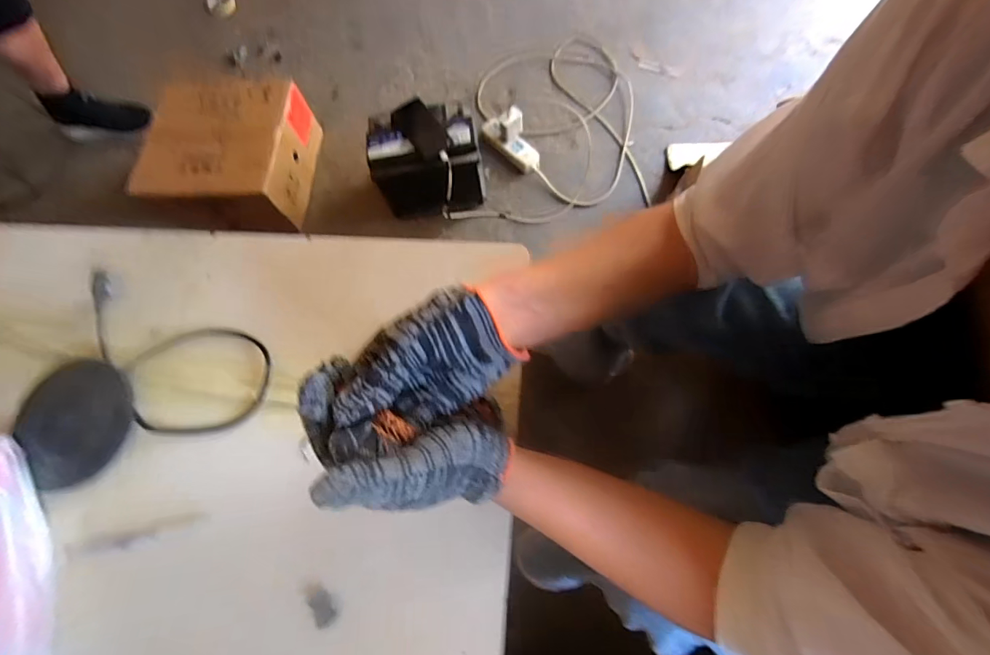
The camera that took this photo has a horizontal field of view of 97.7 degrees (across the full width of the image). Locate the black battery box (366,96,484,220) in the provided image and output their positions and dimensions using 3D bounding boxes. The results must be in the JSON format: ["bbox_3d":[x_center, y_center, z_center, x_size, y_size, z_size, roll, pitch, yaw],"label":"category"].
[{"bbox_3d":[-0.152,-0.375,0.989,0.230,0.185,0.191,-12,70,1],"label":"black battery box"}]

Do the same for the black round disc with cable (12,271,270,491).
[{"bbox_3d":[-0.404,0.079,0.485,0.256,0.015,0.220,21,73,8],"label":"black round disc with cable"}]

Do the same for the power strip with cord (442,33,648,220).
[{"bbox_3d":[0.119,-0.514,1.067,0.460,0.063,0.509,-4,71,4],"label":"power strip with cord"}]

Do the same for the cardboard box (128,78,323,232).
[{"bbox_3d":[-0.620,-0.409,1.033,0.281,0.150,0.347,2,71,6],"label":"cardboard box"}]

